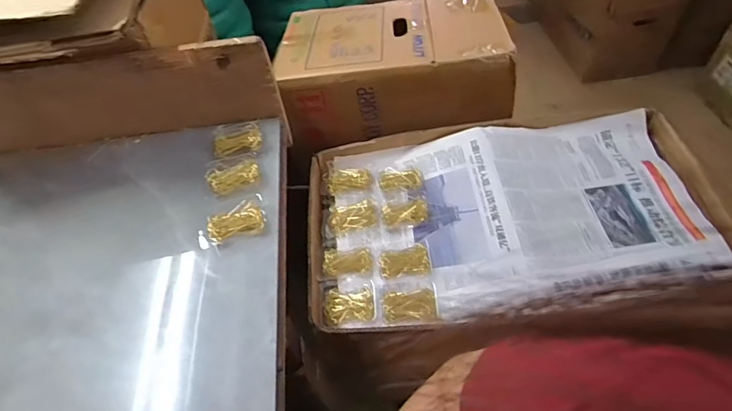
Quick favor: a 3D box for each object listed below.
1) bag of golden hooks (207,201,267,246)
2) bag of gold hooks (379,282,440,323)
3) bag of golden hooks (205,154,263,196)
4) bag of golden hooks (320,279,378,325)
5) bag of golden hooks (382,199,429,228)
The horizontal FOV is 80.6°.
[{"bbox_3d":[-0.174,0.021,0.578,0.075,0.023,0.044,-17,53,-8],"label":"bag of golden hooks"},{"bbox_3d":[0.060,0.134,0.603,0.079,0.019,0.062,-2,53,4],"label":"bag of gold hooks"},{"bbox_3d":[-0.194,-0.047,0.634,0.077,0.016,0.061,-11,53,-3],"label":"bag of golden hooks"},{"bbox_3d":[-0.023,0.138,0.609,0.076,0.016,0.057,-9,53,-2],"label":"bag of golden hooks"},{"bbox_3d":[0.064,0.010,0.692,0.070,0.014,0.045,-6,53,1],"label":"bag of golden hooks"}]

